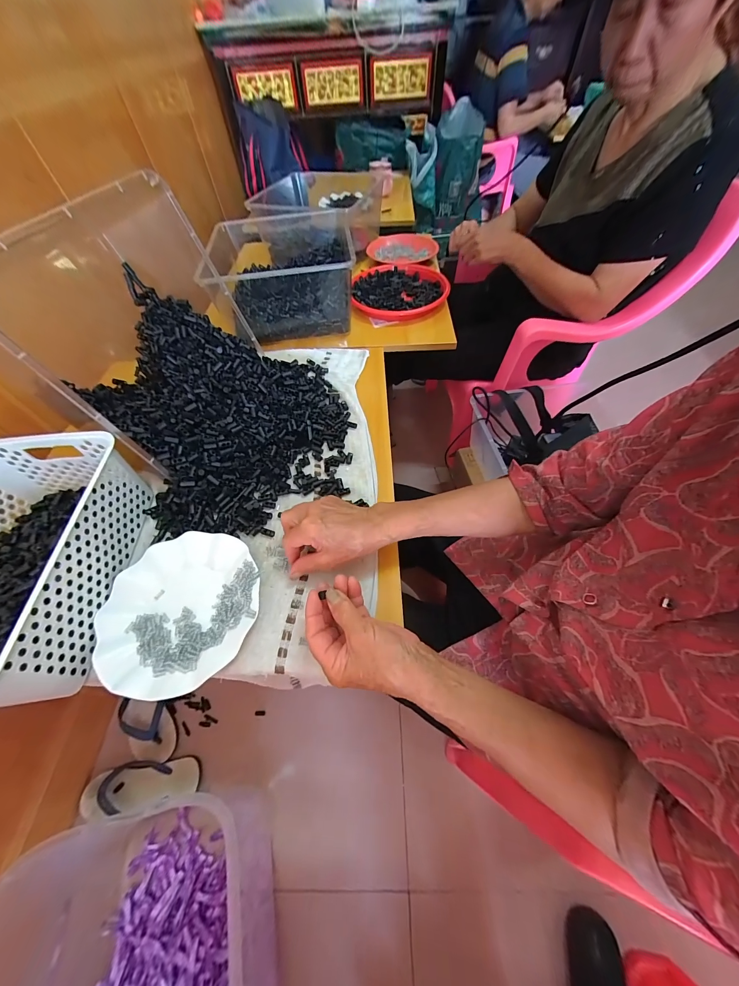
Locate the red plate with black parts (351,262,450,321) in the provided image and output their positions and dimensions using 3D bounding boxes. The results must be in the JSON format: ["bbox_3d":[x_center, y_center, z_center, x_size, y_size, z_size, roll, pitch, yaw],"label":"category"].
[{"bbox_3d":[0.074,-0.493,0.781,0.232,0.043,0.240,-1,57,2],"label":"red plate with black parts"}]

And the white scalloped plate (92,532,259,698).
[{"bbox_3d":[-0.226,0.138,0.380,0.181,0.022,0.177,-1,57,2],"label":"white scalloped plate"}]

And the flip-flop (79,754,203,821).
[{"bbox_3d":[-0.483,0.620,0.665,0.234,0.023,0.086,-7,40,-5],"label":"flip-flop"}]

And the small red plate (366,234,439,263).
[{"bbox_3d":[0.094,-0.711,0.922,0.198,0.032,0.193,-1,57,2],"label":"small red plate"}]

